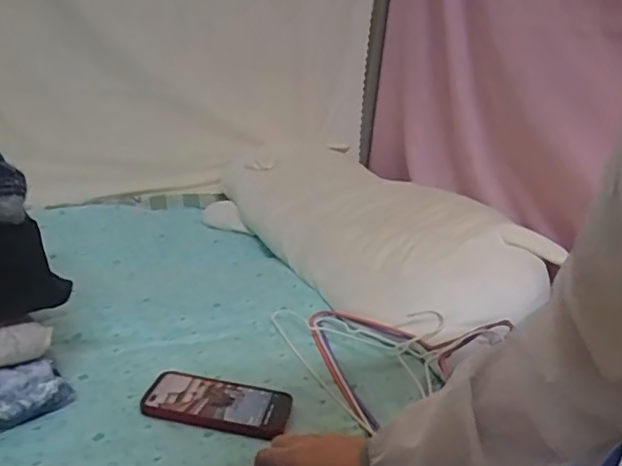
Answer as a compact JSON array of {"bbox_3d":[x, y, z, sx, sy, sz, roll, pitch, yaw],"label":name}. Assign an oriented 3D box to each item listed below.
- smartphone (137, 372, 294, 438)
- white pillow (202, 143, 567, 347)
[{"bbox_3d":[-0.108,0.196,0.664,0.164,0.010,0.090,7,19,9],"label":"smartphone"},{"bbox_3d":[0.083,-0.011,1.094,0.323,0.161,0.743,-9,22,-33],"label":"white pillow"}]

